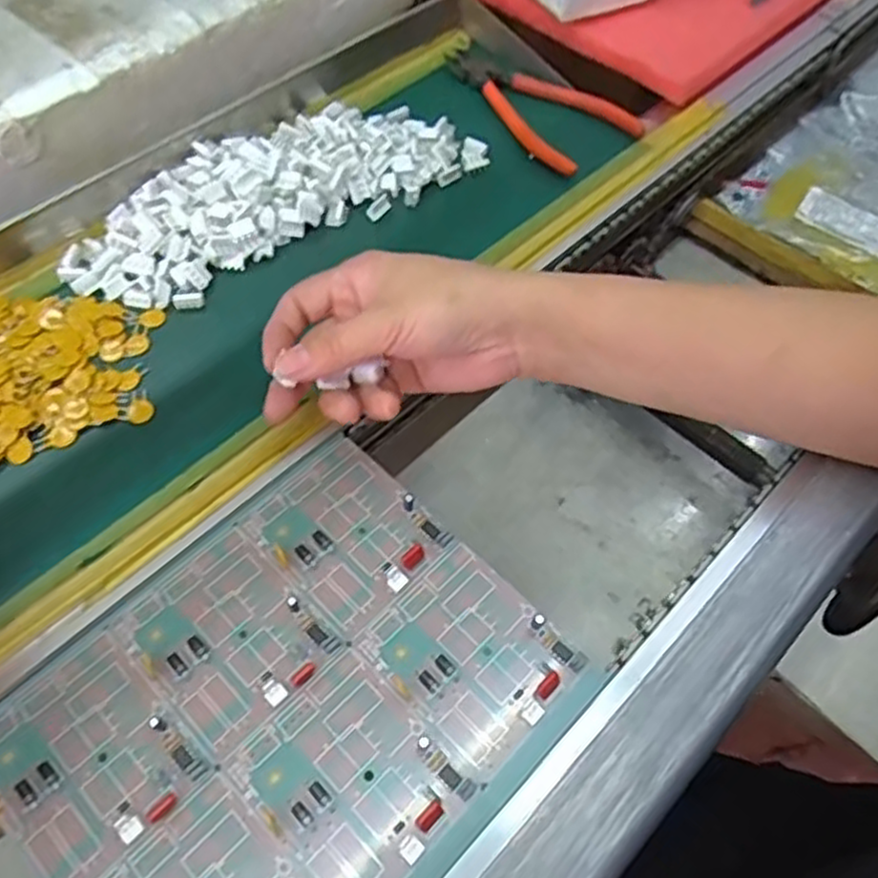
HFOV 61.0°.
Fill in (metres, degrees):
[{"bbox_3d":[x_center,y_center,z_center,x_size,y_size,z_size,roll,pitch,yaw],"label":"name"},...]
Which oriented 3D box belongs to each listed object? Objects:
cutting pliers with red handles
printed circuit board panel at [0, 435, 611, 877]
[{"bbox_3d":[0.065,-0.243,0.527,0.074,0.010,0.147,-36,67,-21],"label":"cutting pliers with red handles"},{"bbox_3d":[-0.063,0.118,0.323,0.176,0.006,0.214,41,66,19],"label":"printed circuit board panel"}]

